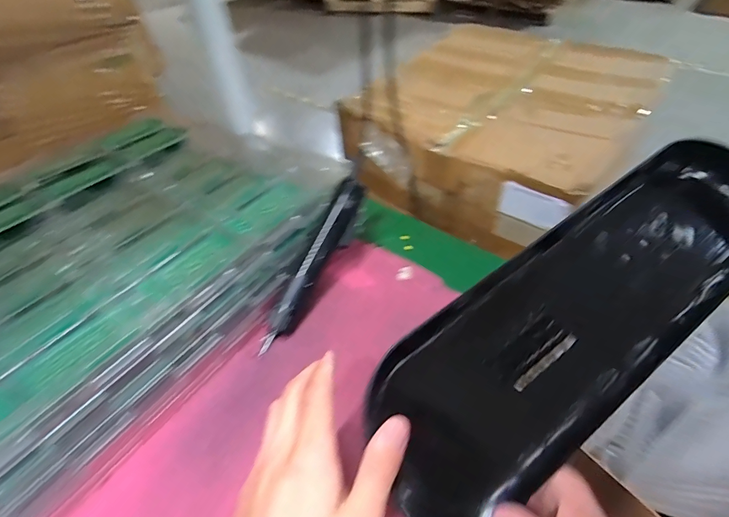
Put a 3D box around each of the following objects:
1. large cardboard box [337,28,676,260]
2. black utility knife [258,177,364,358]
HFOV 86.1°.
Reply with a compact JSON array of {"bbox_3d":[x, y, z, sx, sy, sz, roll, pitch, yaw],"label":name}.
[{"bbox_3d":[0.304,-0.289,0.854,0.445,0.204,0.541,26,53,26],"label":"large cardboard box"},{"bbox_3d":[-0.057,0.003,0.455,0.031,0.029,0.223,21,75,22],"label":"black utility knife"}]

